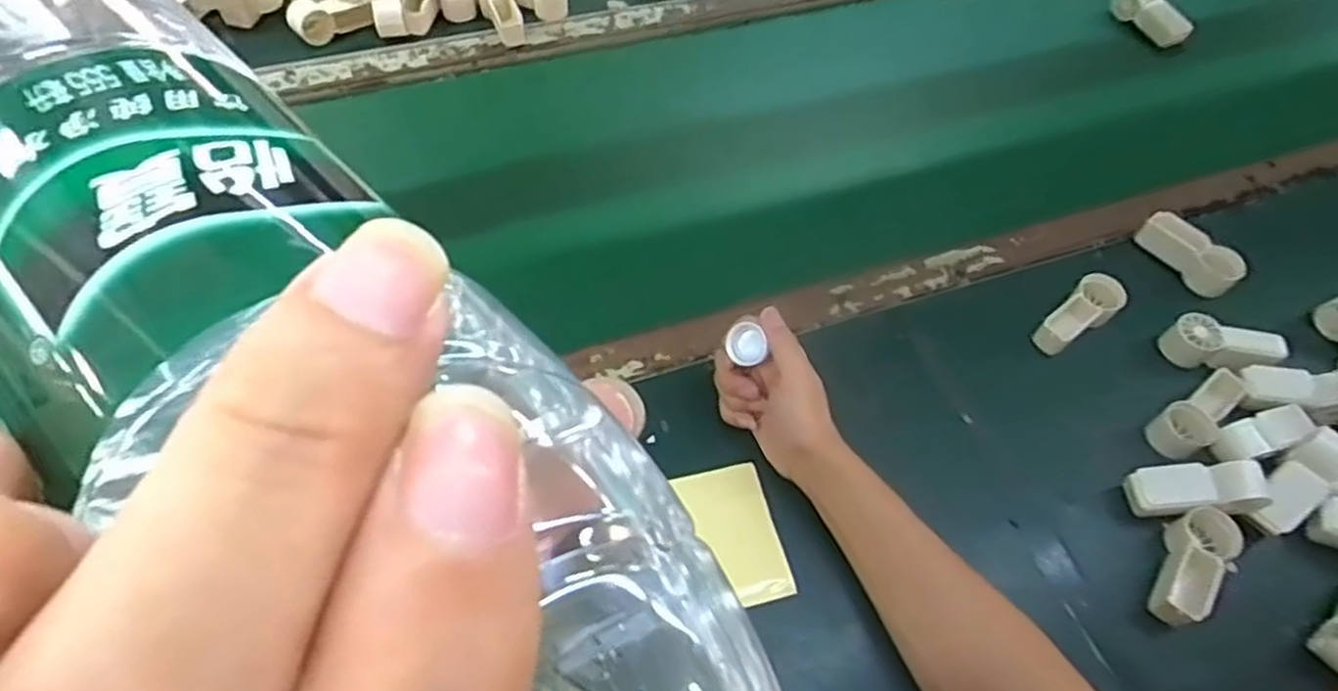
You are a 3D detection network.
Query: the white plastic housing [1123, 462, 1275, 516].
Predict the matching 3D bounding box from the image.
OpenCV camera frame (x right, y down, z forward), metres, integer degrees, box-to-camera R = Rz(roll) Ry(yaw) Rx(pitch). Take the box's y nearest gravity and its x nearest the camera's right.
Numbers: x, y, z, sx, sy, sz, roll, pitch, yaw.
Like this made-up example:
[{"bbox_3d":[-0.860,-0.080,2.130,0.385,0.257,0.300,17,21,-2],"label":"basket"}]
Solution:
[{"bbox_3d":[0.399,0.108,0.590,0.089,0.030,0.032,-8,53,23],"label":"white plastic housing"}]

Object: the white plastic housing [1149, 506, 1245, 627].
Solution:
[{"bbox_3d":[0.384,0.162,0.572,0.045,0.030,0.090,37,62,20],"label":"white plastic housing"}]

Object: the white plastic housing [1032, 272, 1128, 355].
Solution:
[{"bbox_3d":[0.361,-0.027,0.678,0.091,0.032,0.038,-37,66,-24],"label":"white plastic housing"}]

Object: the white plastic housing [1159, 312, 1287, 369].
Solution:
[{"bbox_3d":[0.472,0.001,0.666,0.090,0.038,0.031,14,57,6],"label":"white plastic housing"}]

